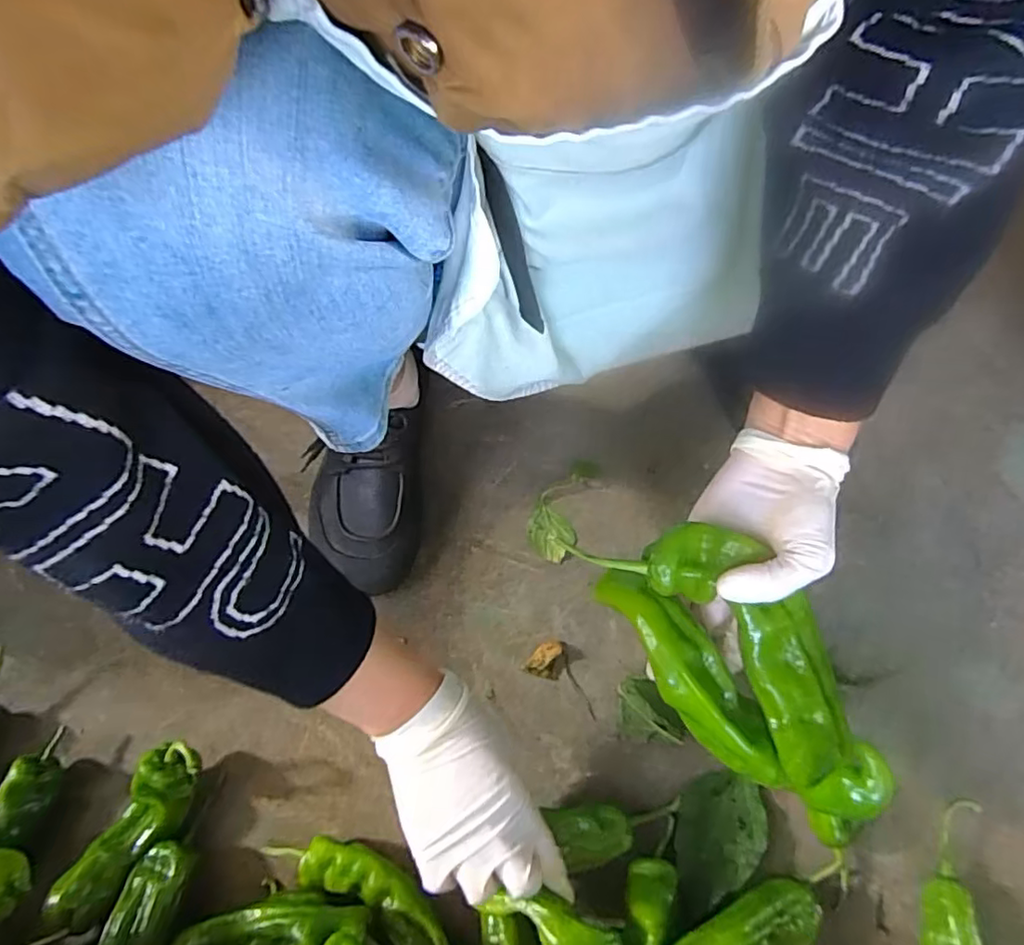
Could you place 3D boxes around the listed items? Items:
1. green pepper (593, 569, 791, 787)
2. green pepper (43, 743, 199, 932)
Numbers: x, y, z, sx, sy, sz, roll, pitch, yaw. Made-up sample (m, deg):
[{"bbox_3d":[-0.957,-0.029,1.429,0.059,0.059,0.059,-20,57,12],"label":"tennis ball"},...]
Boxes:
[{"bbox_3d":[0.105,0.119,0.365,0.041,0.031,0.144,-32,70,-12],"label":"green pepper"},{"bbox_3d":[-0.271,0.256,0.442,0.045,0.050,0.125,30,69,16],"label":"green pepper"}]

